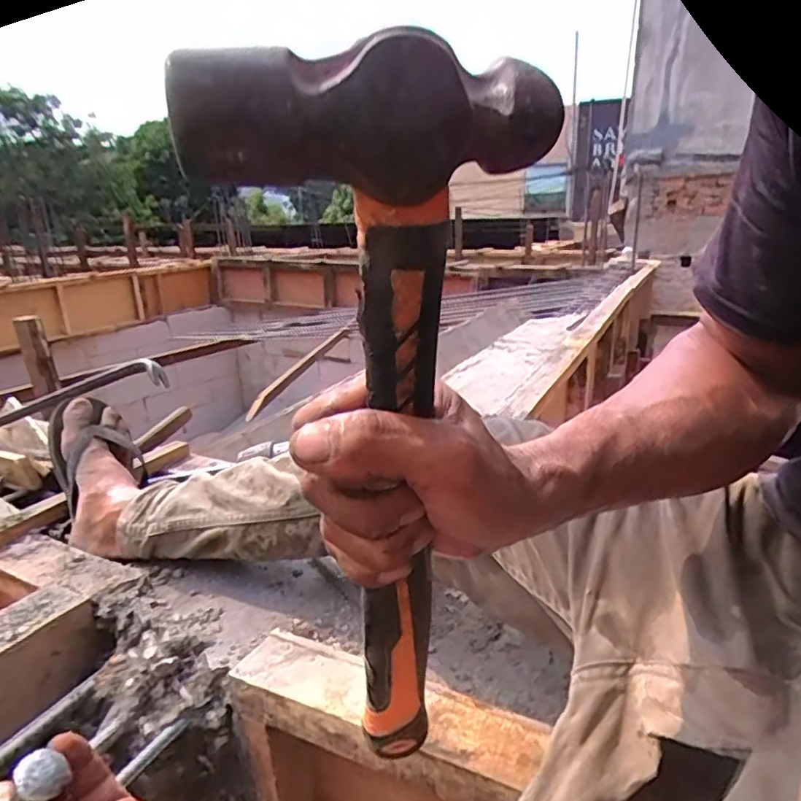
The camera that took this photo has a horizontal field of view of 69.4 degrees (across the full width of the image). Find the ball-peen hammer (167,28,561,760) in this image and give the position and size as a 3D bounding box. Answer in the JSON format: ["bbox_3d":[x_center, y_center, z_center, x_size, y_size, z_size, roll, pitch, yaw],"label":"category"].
[{"bbox_3d":[0.003,0.044,0.256,0.104,0.347,0.043,0,34,6],"label":"ball-peen hammer"}]

